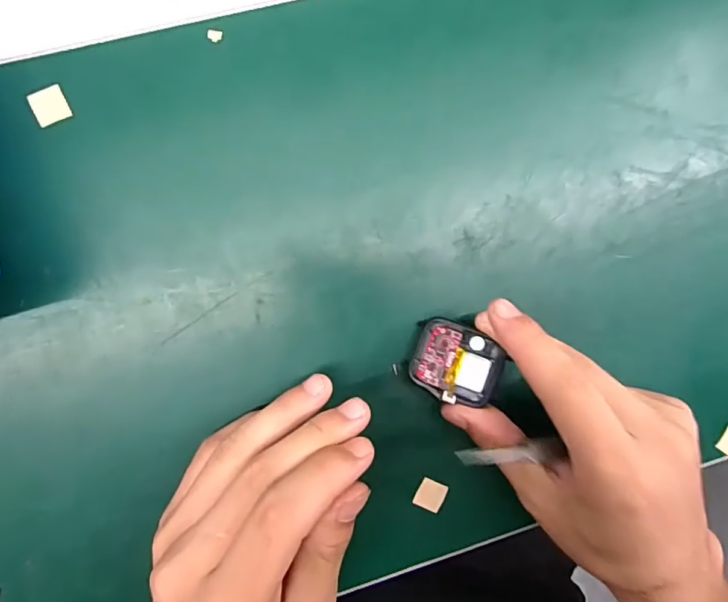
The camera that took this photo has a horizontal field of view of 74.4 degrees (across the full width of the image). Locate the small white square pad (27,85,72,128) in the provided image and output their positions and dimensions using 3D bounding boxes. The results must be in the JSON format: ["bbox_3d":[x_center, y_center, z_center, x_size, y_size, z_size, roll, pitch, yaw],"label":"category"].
[{"bbox_3d":[-0.148,-0.092,0.226,0.015,0.004,0.015,-26,100,-12],"label":"small white square pad"}]

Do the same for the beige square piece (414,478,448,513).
[{"bbox_3d":[0.036,0.105,0.258,0.016,0.004,0.015,26,89,-7],"label":"beige square piece"}]

